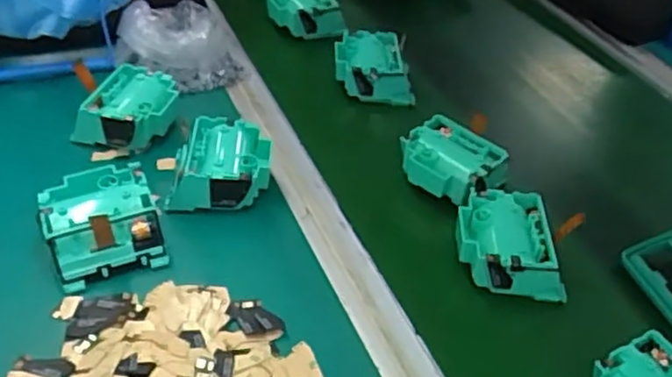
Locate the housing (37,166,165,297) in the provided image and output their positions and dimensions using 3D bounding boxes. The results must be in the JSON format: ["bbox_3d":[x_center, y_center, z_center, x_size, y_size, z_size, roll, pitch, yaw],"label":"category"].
[{"bbox_3d":[-0.166,0.024,0.462,0.074,0.042,0.077,-14,45,-21],"label":"housing"}]

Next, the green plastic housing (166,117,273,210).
[{"bbox_3d":[-0.092,-0.016,0.518,0.078,0.042,0.073,2,42,-4],"label":"green plastic housing"}]

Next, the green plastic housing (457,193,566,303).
[{"bbox_3d":[0.128,0.039,0.485,0.075,0.034,0.077,4,45,4],"label":"green plastic housing"}]

